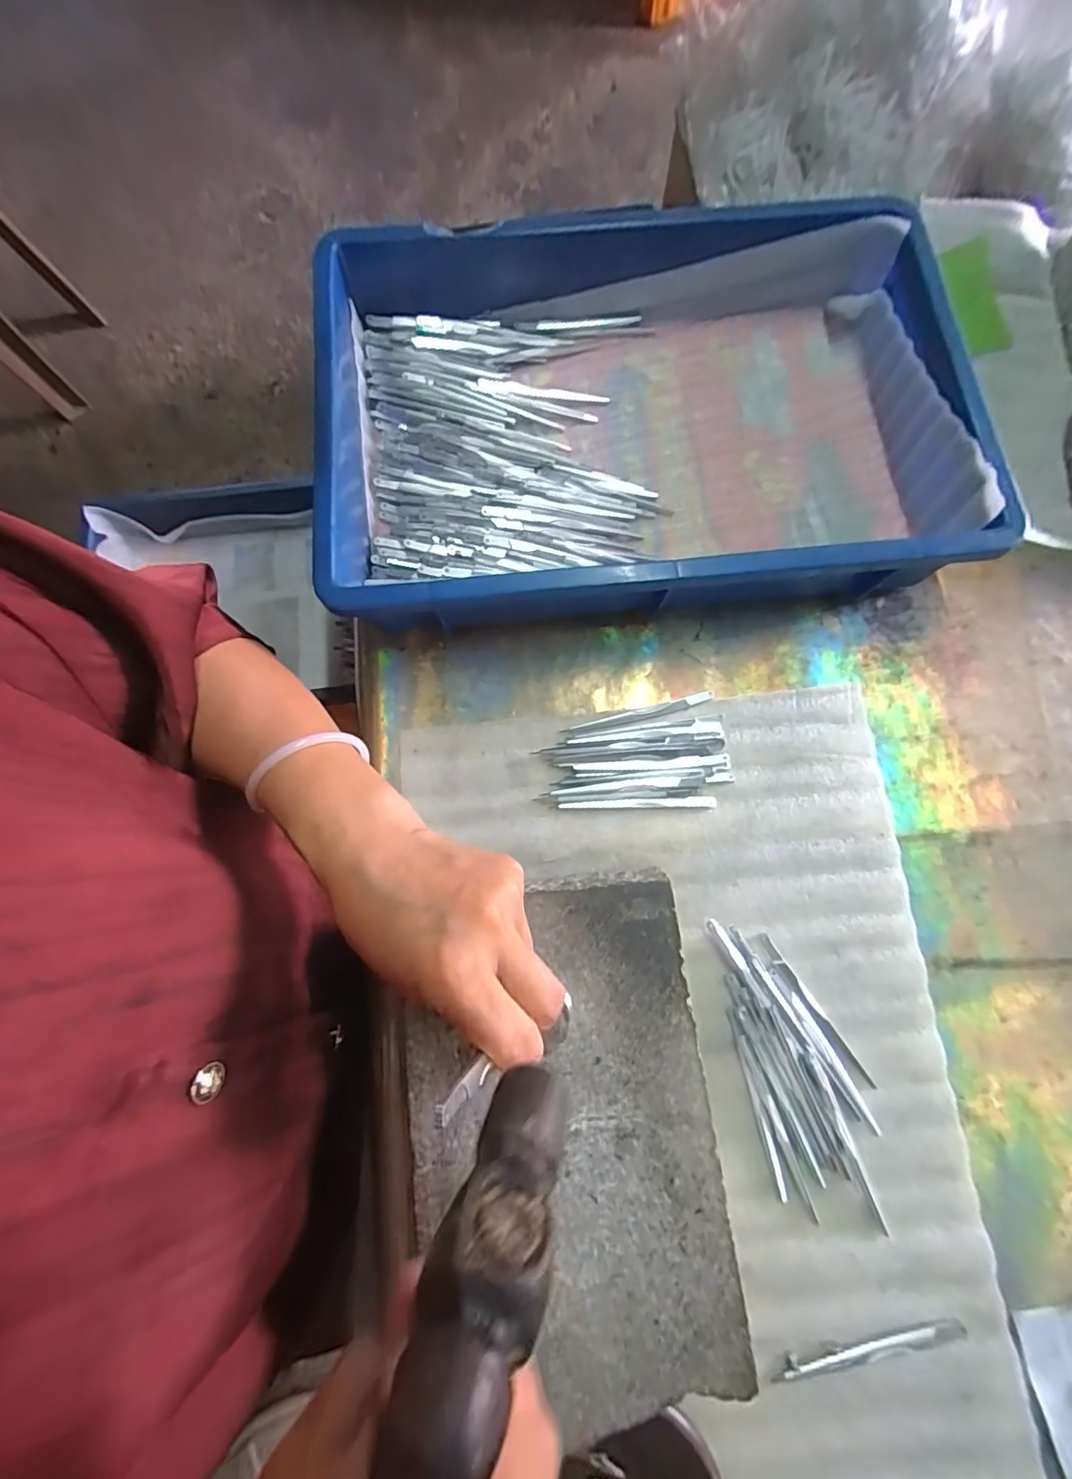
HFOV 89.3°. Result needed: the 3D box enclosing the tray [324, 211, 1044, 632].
[{"bbox_3d":[0.066,-0.224,0.386,0.422,0.074,0.286,-6,77,-2],"label":"tray"}]

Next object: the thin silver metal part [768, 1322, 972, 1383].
[{"bbox_3d":[0.180,0.329,0.291,0.106,0.004,0.011,-9,77,-3],"label":"thin silver metal part"}]

